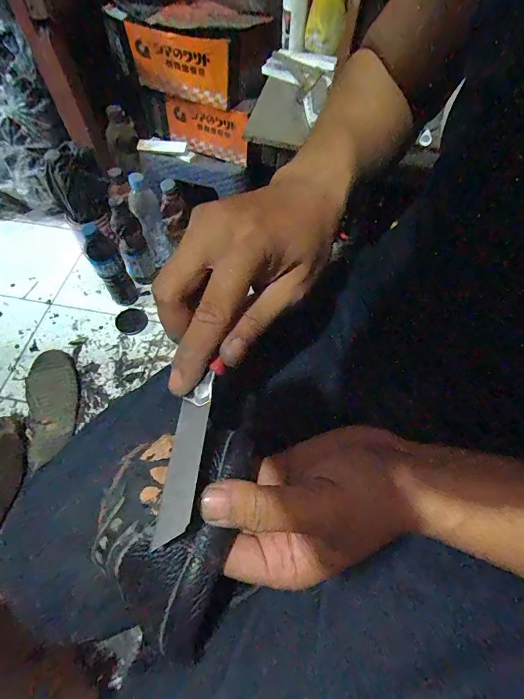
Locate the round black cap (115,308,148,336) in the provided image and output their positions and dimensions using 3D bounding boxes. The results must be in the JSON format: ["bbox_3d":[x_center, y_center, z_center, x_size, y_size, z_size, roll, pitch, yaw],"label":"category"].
[{"bbox_3d":[-0.311,-0.068,0.882,0.072,0.009,0.071,1,60,-1],"label":"round black cap"}]

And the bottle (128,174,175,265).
[{"bbox_3d":[-0.264,-0.295,0.882,0.065,0.227,0.058,-16,62,-11],"label":"bottle"}]

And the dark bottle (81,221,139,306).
[{"bbox_3d":[-0.336,-0.180,0.826,0.068,0.206,0.052,-25,64,-15],"label":"dark bottle"}]

